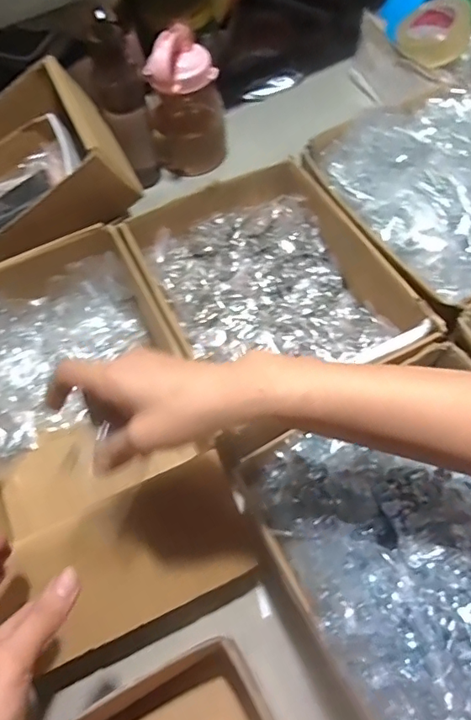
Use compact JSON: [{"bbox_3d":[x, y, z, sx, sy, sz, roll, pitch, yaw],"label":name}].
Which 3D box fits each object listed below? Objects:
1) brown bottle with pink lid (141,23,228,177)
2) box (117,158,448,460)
[{"bbox_3d":[-0.073,-0.381,0.760,0.108,0.195,0.098,-10,61,-1],"label":"brown bottle with pink lid"},{"bbox_3d":[0.034,-0.072,0.614,0.249,0.108,0.315,-25,63,-9],"label":"box"}]

